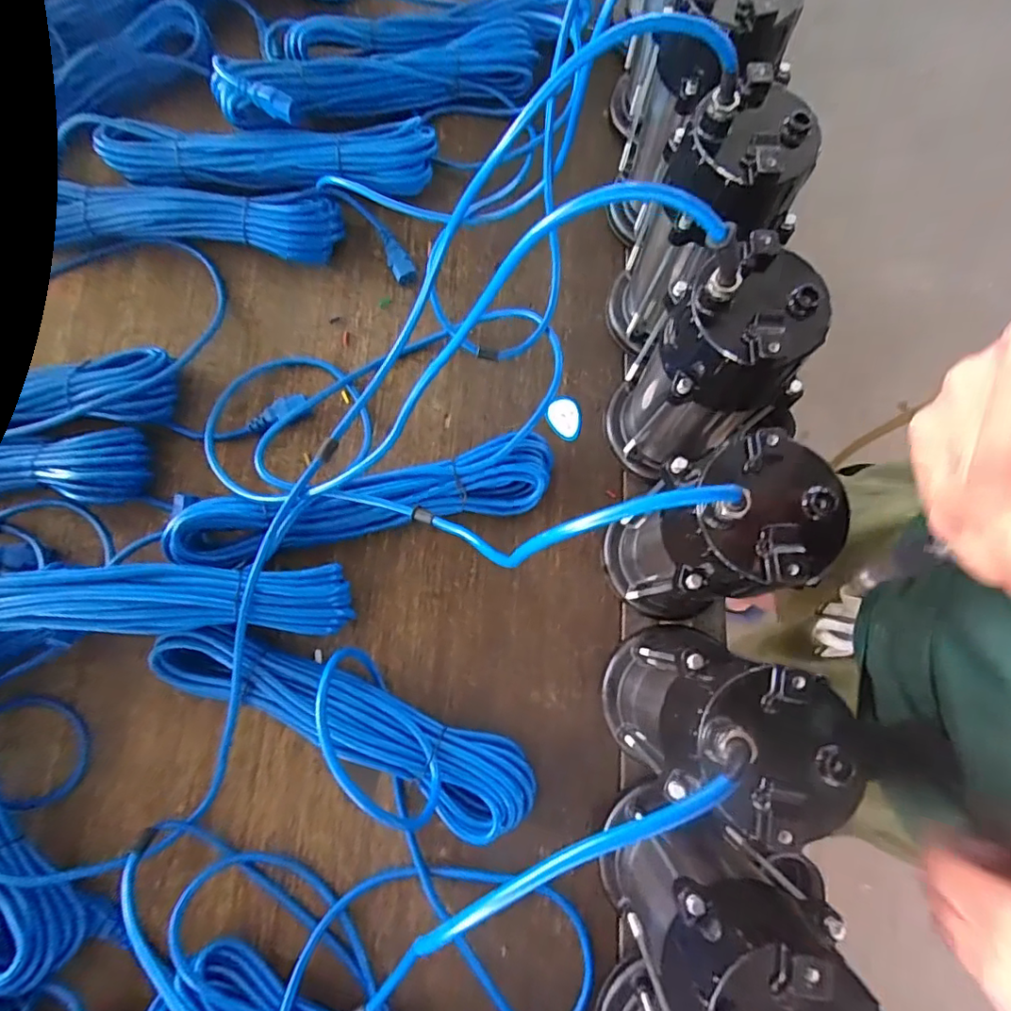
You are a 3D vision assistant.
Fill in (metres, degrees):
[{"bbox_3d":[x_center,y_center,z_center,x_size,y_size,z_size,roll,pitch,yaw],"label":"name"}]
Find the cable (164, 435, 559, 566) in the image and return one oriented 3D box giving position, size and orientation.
[{"bbox_3d":[-0.122,0.000,0.507,0.340,0.071,0.075,-14,78,-3],"label":"cable"}]

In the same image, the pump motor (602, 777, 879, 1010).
[{"bbox_3d":[0.130,0.257,0.357,0.095,0.248,0.094,-43,81,-8],"label":"pump motor"}]

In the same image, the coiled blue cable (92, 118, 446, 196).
[{"bbox_3d":[-0.247,-0.372,0.595,0.345,0.047,0.069,1,78,1],"label":"coiled blue cable"}]

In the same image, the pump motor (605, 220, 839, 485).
[{"bbox_3d":[0.146,-0.096,0.431,0.097,0.249,0.089,30,80,7],"label":"pump motor"}]

